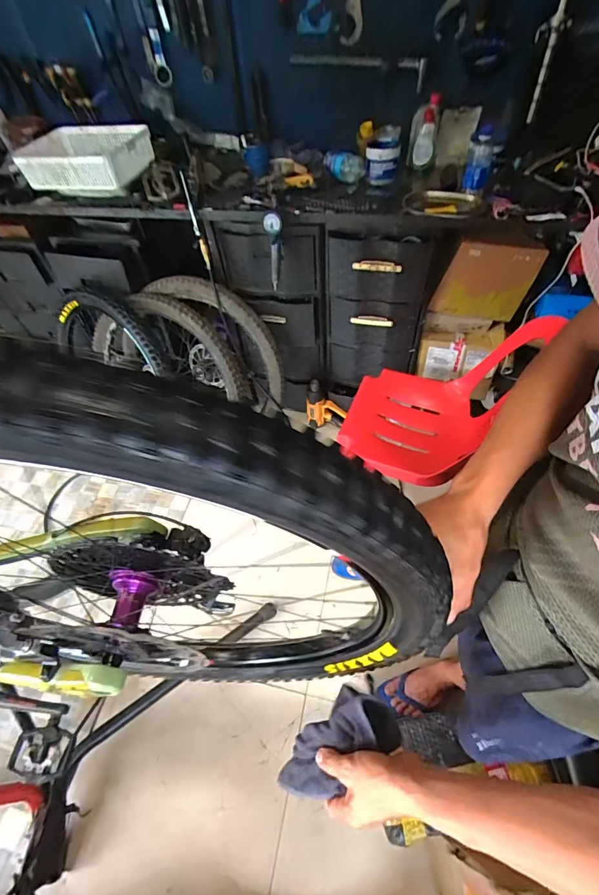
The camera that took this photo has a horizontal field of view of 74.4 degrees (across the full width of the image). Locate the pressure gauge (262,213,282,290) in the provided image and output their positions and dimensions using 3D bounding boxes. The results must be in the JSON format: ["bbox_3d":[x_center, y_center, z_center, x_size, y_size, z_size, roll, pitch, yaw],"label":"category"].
[{"bbox_3d":[-0.068,-0.569,1.147,0.049,0.222,0.034,-6,54,0],"label":"pressure gauge"}]

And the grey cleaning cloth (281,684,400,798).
[{"bbox_3d":[0.038,0.378,0.497,0.174,0.041,0.075,-43,58,10],"label":"grey cleaning cloth"}]

